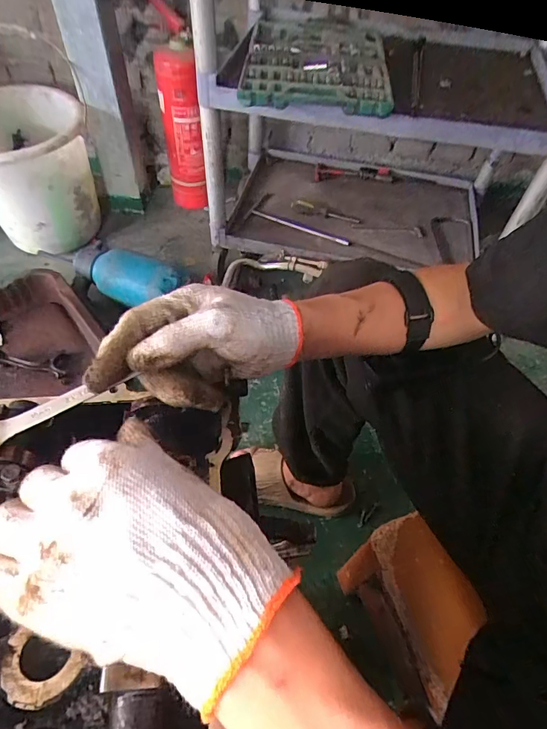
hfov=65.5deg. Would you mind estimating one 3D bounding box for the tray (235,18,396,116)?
[{"bbox_3d":[0.093,-0.691,0.945,0.290,0.032,0.544,4,52,1],"label":"tray"}]

